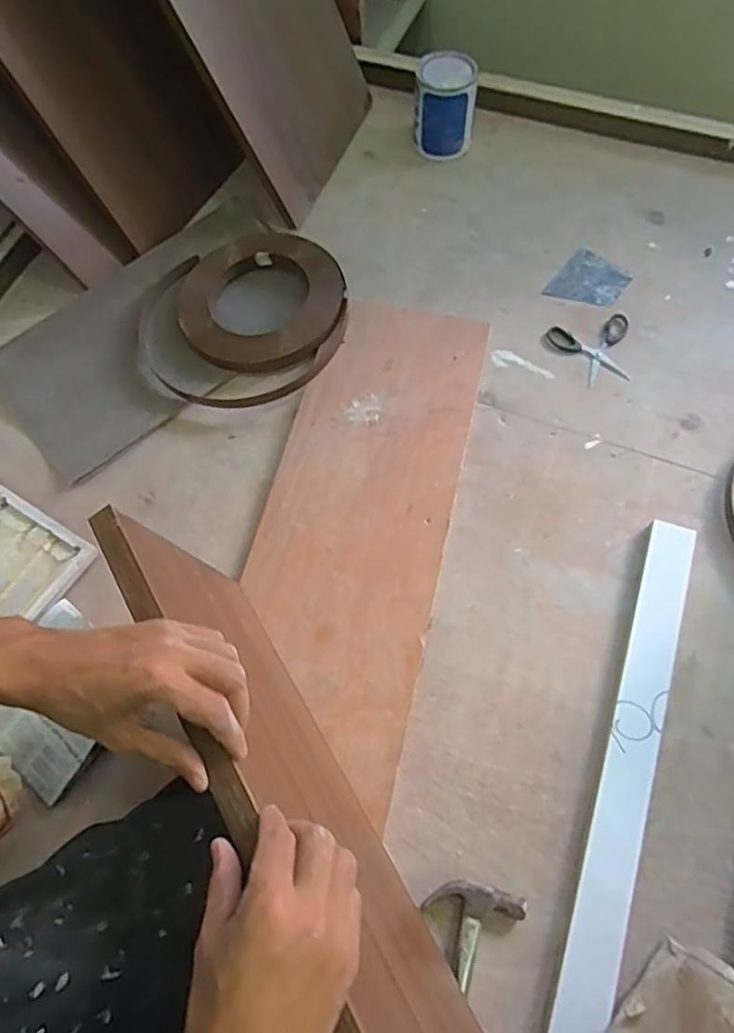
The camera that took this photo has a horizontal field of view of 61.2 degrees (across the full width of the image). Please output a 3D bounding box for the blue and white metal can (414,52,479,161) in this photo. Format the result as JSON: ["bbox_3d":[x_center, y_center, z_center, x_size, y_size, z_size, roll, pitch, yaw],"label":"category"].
[{"bbox_3d":[0.128,-0.699,1.047,0.101,0.119,0.122,-1,66,1],"label":"blue and white metal can"}]

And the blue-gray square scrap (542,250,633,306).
[{"bbox_3d":[0.343,-0.360,0.960,0.096,0.004,0.109,37,73,14],"label":"blue-gray square scrap"}]

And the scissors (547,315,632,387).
[{"bbox_3d":[0.335,-0.240,0.902,0.121,0.004,0.110,-12,67,-4],"label":"scissors"}]

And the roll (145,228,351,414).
[{"bbox_3d":[-0.176,-0.293,0.922,0.295,0.045,0.288,0,66,1],"label":"roll"}]

